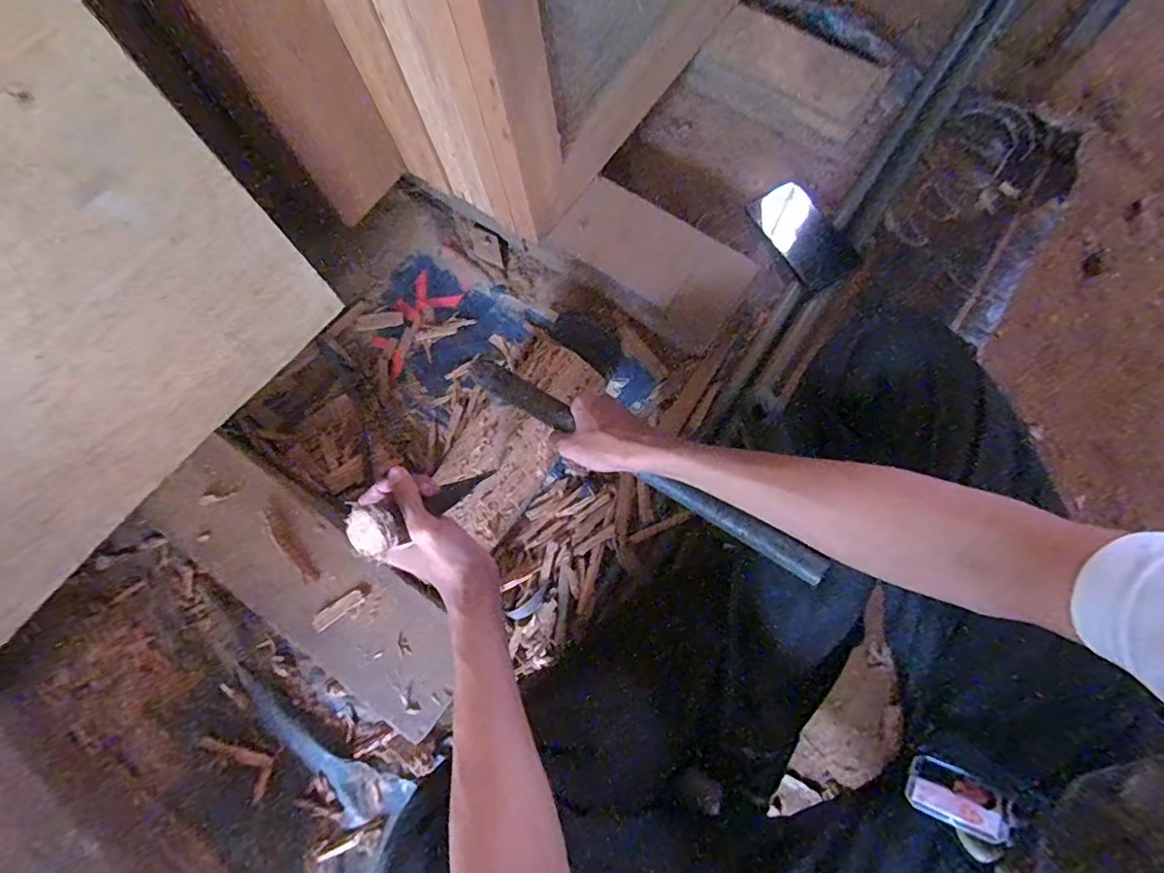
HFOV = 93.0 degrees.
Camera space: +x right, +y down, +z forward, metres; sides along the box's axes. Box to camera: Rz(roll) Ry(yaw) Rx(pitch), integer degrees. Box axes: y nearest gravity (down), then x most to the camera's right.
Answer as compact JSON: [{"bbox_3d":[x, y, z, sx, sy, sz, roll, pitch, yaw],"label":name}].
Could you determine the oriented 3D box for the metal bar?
[{"bbox_3d":[0.042,0.021,0.543,0.403,0.025,0.028,32,76,23],"label":"metal bar"}]

